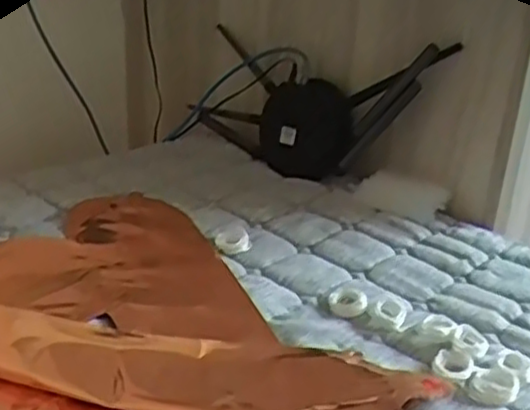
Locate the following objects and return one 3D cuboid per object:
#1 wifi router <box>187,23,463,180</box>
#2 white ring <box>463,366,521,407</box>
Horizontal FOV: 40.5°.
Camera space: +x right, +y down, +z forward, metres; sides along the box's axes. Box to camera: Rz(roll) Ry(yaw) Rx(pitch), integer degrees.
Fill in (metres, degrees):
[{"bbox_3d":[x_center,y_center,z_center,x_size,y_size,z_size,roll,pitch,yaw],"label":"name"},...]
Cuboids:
[{"bbox_3d":[0.045,-0.123,0.814,0.356,0.168,0.078,2,20,40],"label":"wifi router"},{"bbox_3d":[0.156,0.123,0.493,0.034,0.011,0.031,3,26,-1],"label":"white ring"}]

